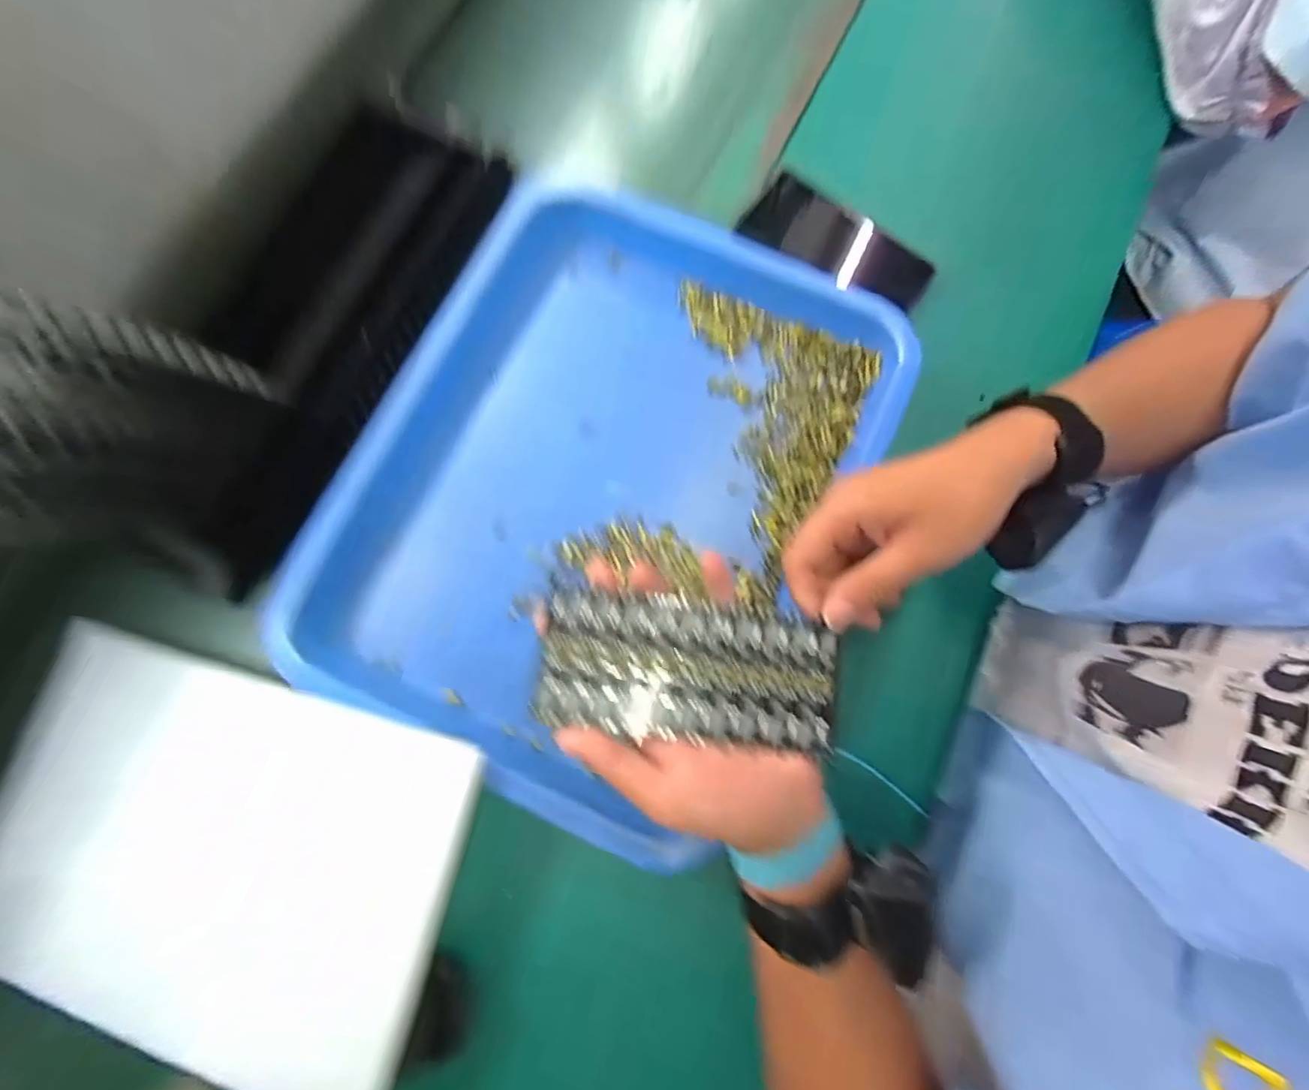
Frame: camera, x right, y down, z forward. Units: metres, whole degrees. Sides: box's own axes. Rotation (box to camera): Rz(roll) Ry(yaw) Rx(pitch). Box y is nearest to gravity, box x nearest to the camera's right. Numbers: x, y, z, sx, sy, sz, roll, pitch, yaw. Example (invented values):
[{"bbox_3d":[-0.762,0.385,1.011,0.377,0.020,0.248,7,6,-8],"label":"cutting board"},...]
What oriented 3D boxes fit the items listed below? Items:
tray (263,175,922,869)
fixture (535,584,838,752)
[{"bbox_3d":[-0.049,-0.049,0.427,0.379,0.055,0.436,25,79,7],"label":"tray"},{"bbox_3d":[0.019,0.068,0.308,0.161,0.007,0.073,7,77,0],"label":"fixture"}]

